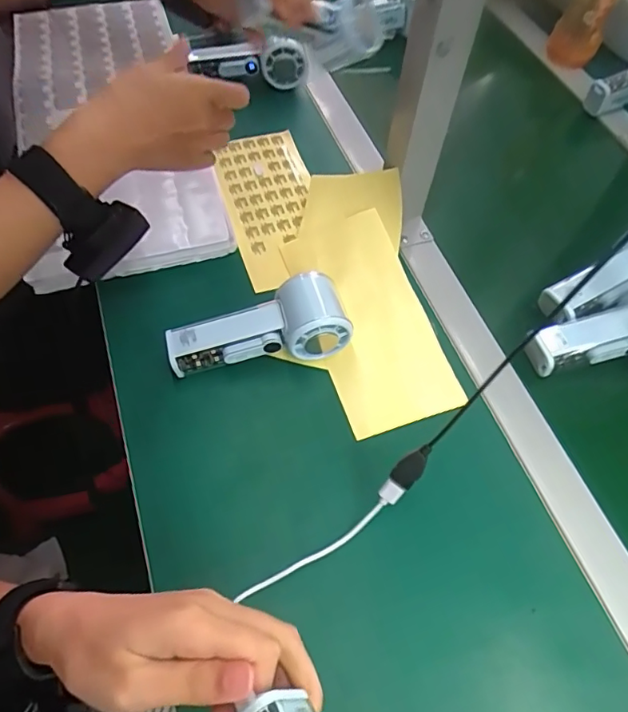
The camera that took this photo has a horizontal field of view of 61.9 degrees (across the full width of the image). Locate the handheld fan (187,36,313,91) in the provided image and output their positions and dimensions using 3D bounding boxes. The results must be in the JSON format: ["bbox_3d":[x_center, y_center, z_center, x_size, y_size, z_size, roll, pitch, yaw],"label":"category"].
[{"bbox_3d":[-0.073,-0.355,0.629,0.134,0.069,0.035,15,59,5],"label":"handheld fan"}]

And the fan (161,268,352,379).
[{"bbox_3d":[-0.048,-0.018,0.446,0.150,0.070,0.061,-14,60,-12],"label":"fan"}]

